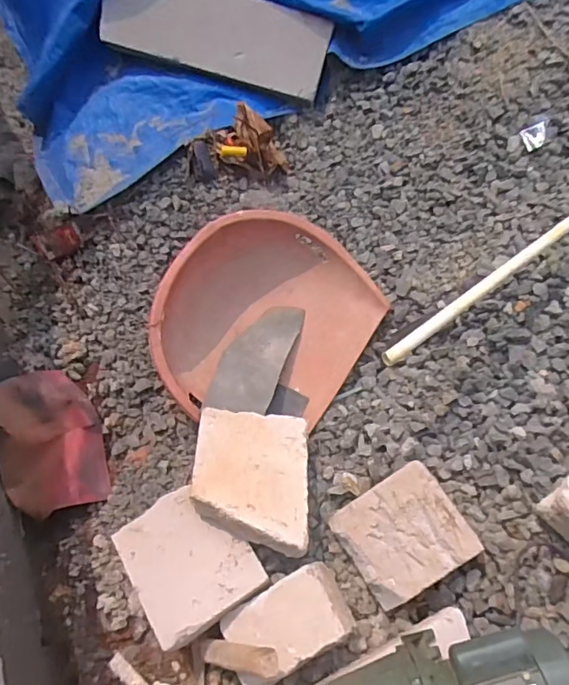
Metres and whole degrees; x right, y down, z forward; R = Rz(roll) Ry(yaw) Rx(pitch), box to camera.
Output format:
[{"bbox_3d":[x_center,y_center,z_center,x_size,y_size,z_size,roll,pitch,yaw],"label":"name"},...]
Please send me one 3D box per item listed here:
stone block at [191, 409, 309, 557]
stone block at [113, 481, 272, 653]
[{"bbox_3d":[-0.060,0.238,0.952,0.197,0.060,0.243,7,51,-7],"label":"stone block"},{"bbox_3d":[-0.163,0.365,0.920,0.188,0.035,0.213,-32,71,-14],"label":"stone block"}]

